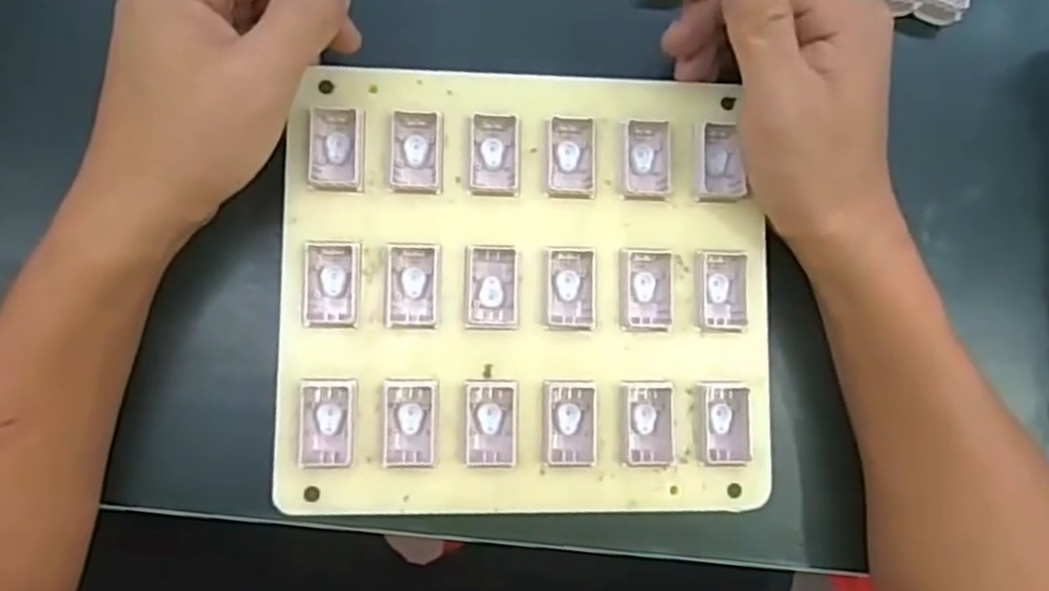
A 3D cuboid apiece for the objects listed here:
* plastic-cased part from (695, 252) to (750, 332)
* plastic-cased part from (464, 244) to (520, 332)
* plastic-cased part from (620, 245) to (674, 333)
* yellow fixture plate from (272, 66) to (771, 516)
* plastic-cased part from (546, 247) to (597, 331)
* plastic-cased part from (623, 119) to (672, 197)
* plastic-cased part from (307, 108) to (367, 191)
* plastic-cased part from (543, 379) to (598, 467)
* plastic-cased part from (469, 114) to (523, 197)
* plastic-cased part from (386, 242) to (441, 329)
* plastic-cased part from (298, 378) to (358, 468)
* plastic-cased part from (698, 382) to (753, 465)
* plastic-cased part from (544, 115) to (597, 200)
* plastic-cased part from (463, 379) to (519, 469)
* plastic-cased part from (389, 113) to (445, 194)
[{"bbox_3d":[0.082,-0.001,0.317,0.022,0.010,0.033,2,85,-6],"label":"plastic-cased part"},{"bbox_3d":[-0.013,-0.003,0.307,0.022,0.007,0.034,1,85,-6],"label":"plastic-cased part"},{"bbox_3d":[0.051,-0.002,0.314,0.023,0.009,0.034,1,85,-6],"label":"plastic-cased part"},{"bbox_3d":[0.002,-0.003,0.309,0.194,0.011,0.177,1,85,-6],"label":"yellow fixture plate"},{"bbox_3d":[0.019,-0.003,0.311,0.021,0.010,0.033,1,85,-6],"label":"plastic-cased part"},{"bbox_3d":[0.052,-0.058,0.320,0.020,0.009,0.034,4,85,-6],"label":"plastic-cased part"},{"bbox_3d":[-0.076,-0.059,0.308,0.022,0.010,0.033,1,85,-6],"label":"plastic-cased part"},{"bbox_3d":[0.018,0.052,0.306,0.021,0.007,0.034,0,85,-6],"label":"plastic-cased part"},{"bbox_3d":[-0.012,-0.058,0.313,0.021,0.013,0.035,1,85,-6],"label":"plastic-cased part"},{"bbox_3d":[-0.045,-0.004,0.306,0.021,0.011,0.034,2,85,-6],"label":"plastic-cased part"},{"bbox_3d":[-0.077,0.050,0.296,0.020,0.011,0.034,2,85,-6],"label":"plastic-cased part"},{"bbox_3d":[0.082,0.053,0.311,0.021,0.009,0.033,1,85,-6],"label":"plastic-cased part"},{"bbox_3d":[0.019,-0.057,0.316,0.022,0.012,0.035,-1,85,-6],"label":"plastic-cased part"},{"bbox_3d":[-0.013,0.051,0.301,0.021,0.009,0.034,1,85,-6],"label":"plastic-cased part"},{"bbox_3d":[-0.044,-0.059,0.310,0.021,0.008,0.034,1,85,-6],"label":"plastic-cased part"}]

